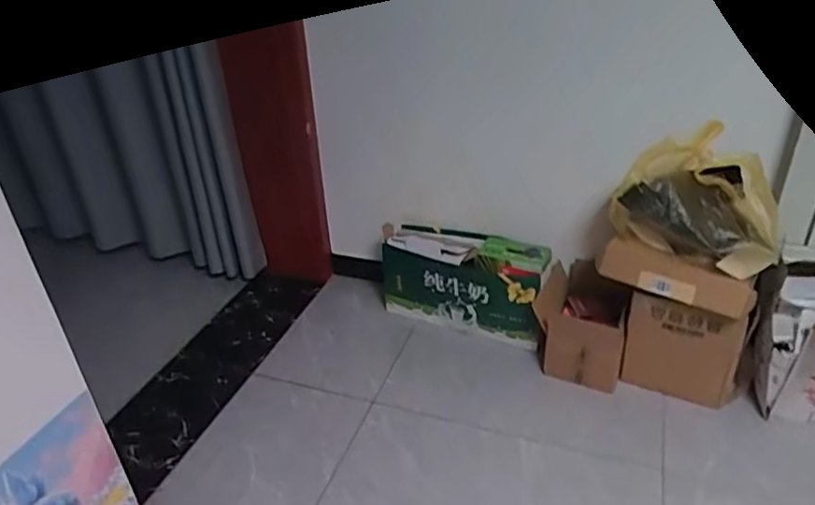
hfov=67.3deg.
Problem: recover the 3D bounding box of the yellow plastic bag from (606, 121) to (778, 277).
[{"bbox_3d":[0.688,-0.138,1.457,0.364,0.285,0.149,10,35,20],"label":"yellow plastic bag"}]

